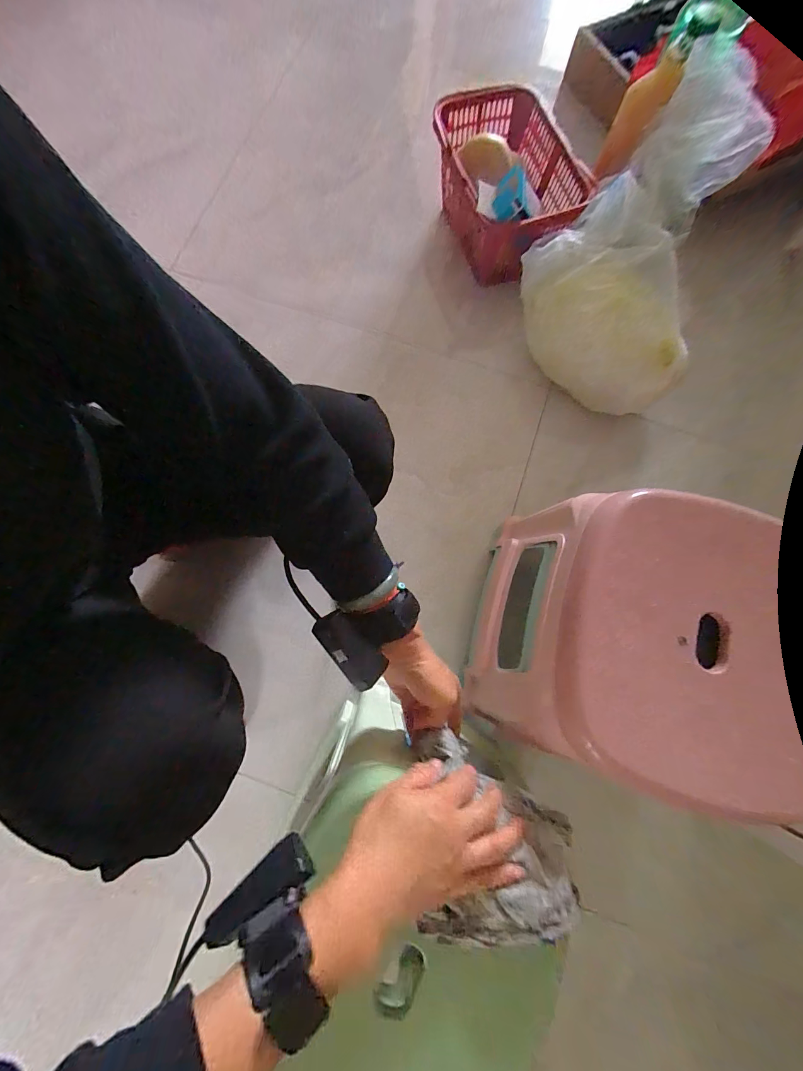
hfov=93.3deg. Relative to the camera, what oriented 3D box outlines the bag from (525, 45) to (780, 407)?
[{"bbox_3d":[0.394,-0.421,0.611,0.328,0.278,0.313,-39,80,-9],"label":"bag"}]

